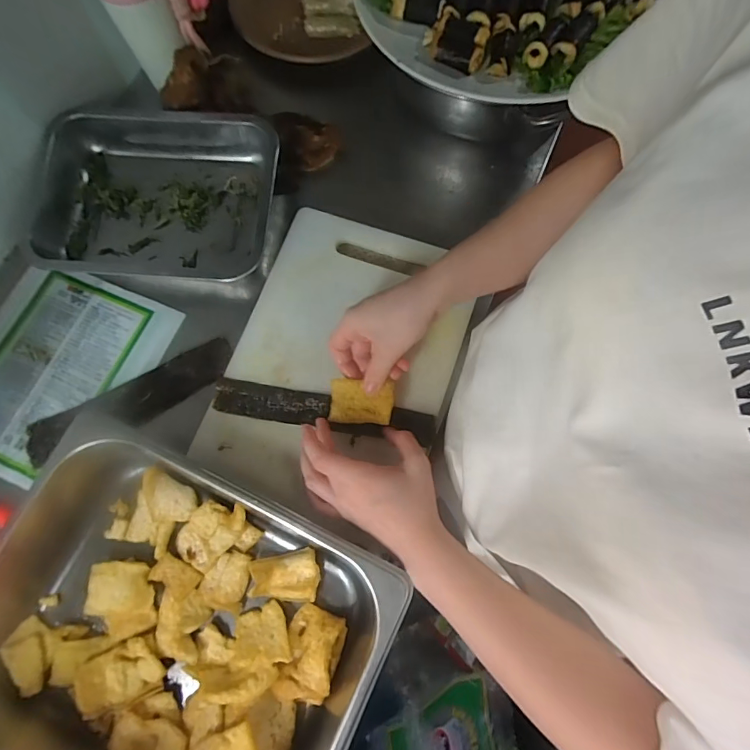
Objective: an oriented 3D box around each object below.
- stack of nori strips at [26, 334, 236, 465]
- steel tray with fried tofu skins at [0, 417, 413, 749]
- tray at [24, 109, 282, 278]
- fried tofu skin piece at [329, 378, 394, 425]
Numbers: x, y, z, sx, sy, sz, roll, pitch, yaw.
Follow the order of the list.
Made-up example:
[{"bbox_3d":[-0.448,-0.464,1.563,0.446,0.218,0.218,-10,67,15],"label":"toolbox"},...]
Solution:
[{"bbox_3d":[-0.247,0.026,0.449,0.213,0.009,0.052,-27,75,-6],"label":"stack of nori strips"},{"bbox_3d":[-0.165,0.214,0.362,0.312,0.061,0.257,24,76,8],"label":"steel tray with fried tofu skins"},{"bbox_3d":[-0.243,-0.192,0.488,0.271,0.058,0.189,6,75,3],"label":"tray"},{"bbox_3d":[-0.013,0.025,0.417,0.059,0.007,0.040,3,89,13],"label":"fried tofu skin piece"}]

